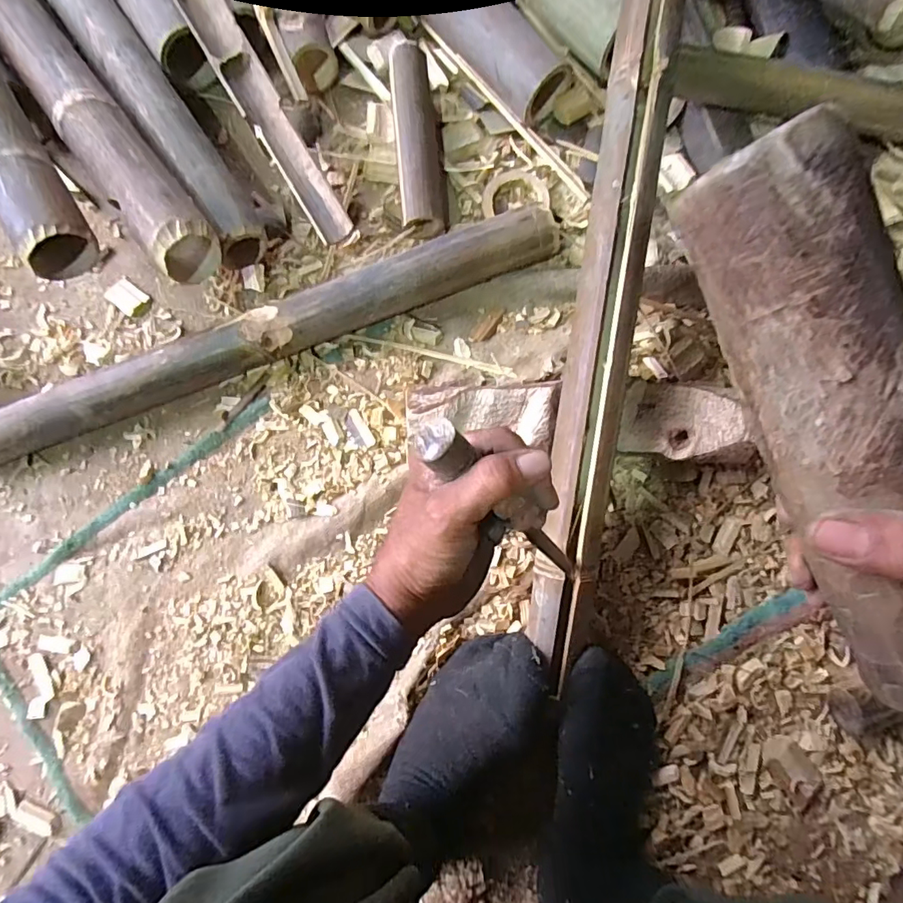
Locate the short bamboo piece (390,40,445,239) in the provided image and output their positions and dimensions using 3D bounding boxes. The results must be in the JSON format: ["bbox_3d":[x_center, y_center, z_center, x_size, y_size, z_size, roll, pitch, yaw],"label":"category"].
[{"bbox_3d":[-0.036,-0.329,0.563,0.047,0.050,0.182,-5,82,1],"label":"short bamboo piece"}]

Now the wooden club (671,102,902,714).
[{"bbox_3d":[0.164,-0.004,0.218,0.052,0.048,0.245,-24,98,-2],"label":"wooden club"}]

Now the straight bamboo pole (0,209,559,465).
[{"bbox_3d":[-0.200,-0.111,0.529,0.641,0.065,0.049,-21,82,-1],"label":"straight bamboo pole"}]

